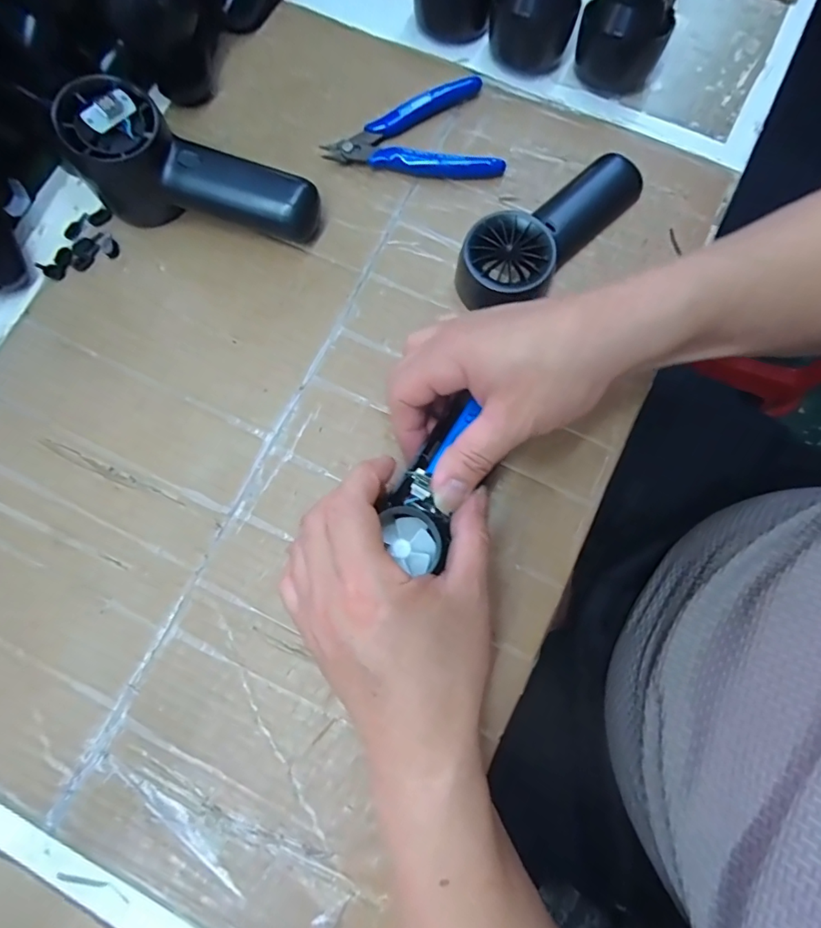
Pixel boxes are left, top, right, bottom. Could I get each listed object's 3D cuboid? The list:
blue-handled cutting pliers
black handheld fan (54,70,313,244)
[{"bbox_3d":[0.002,-0.224,0.341,0.115,0.013,0.072,-16,78,-3],"label":"blue-handled cutting pliers"},{"bbox_3d":[-0.135,-0.183,0.313,0.149,0.056,0.050,14,78,-12],"label":"black handheld fan"}]

